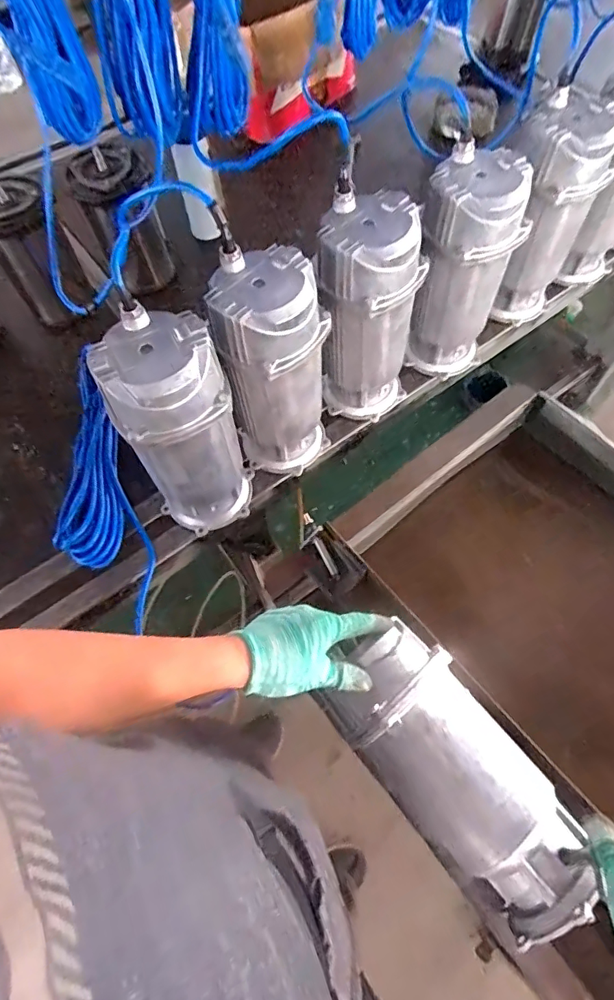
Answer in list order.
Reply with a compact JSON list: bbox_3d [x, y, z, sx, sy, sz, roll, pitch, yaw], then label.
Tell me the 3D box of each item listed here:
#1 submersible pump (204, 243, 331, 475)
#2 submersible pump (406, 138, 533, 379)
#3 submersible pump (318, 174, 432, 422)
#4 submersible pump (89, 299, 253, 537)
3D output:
[{"bbox_3d":[-0.037,-0.158,0.670,0.130,0.289,0.118,-6,62,-1],"label":"submersible pump"},{"bbox_3d":[0.222,-0.318,0.742,0.131,0.291,0.115,-1,62,1],"label":"submersible pump"},{"bbox_3d":[0.085,-0.242,0.708,0.128,0.291,0.113,3,62,4],"label":"submersible pump"},{"bbox_3d":[-0.149,-0.076,0.631,0.119,0.294,0.107,-24,64,-10],"label":"submersible pump"}]

